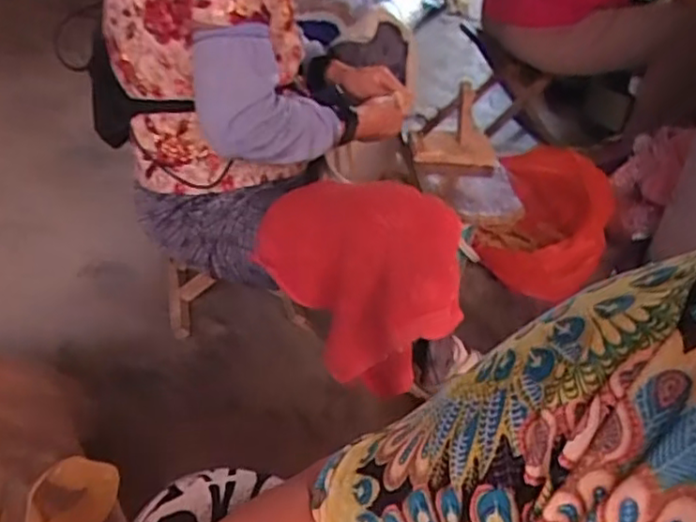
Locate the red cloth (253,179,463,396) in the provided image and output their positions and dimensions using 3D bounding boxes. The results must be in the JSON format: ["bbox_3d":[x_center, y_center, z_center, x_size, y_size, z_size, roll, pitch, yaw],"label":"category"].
[{"bbox_3d":[0.012,0.013,0.895,0.263,0.244,0.141,21,39,20],"label":"red cloth"}]

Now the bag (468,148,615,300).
[{"bbox_3d":[0.454,-0.093,1.505,0.266,0.175,0.399,16,37,14],"label":"bag"}]

